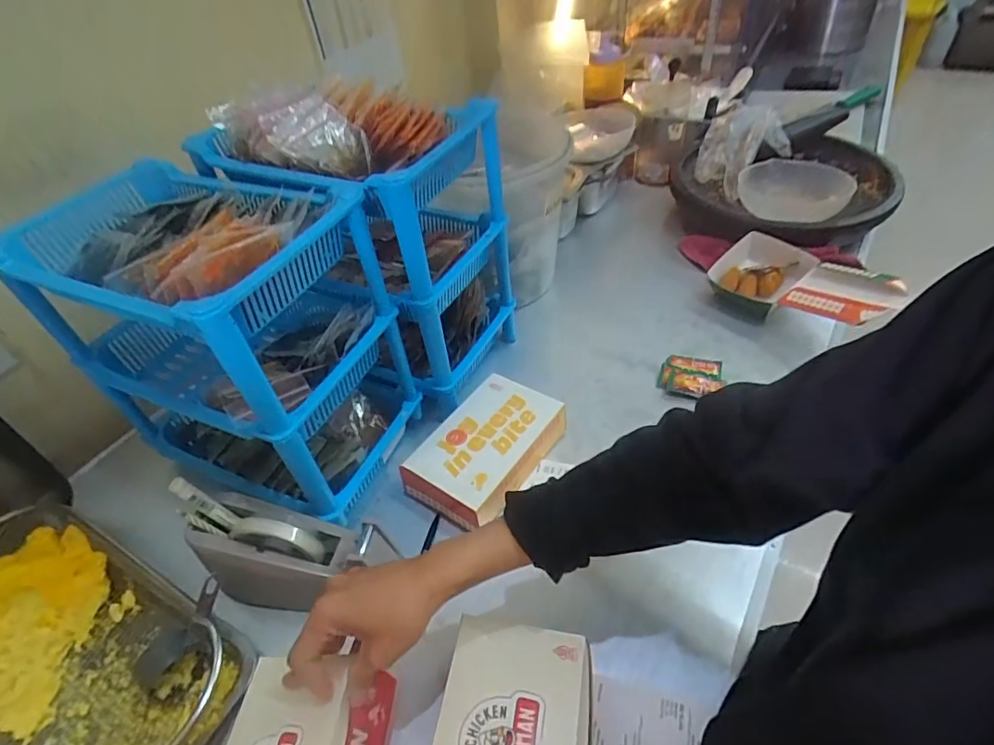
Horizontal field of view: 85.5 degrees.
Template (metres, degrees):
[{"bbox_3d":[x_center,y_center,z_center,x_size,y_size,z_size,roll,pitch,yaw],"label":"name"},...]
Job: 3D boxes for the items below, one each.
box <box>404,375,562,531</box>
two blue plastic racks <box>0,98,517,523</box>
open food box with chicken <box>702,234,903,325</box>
[{"bbox_3d":[-0.012,0.092,0.645,0.127,0.062,0.182,24,53,28],"label":"box"},{"bbox_3d":[-0.220,-0.106,0.649,0.321,0.338,0.427,19,51,24],"label":"two blue plastic racks"},{"bbox_3d":[0.438,-0.133,0.766,0.142,0.085,0.241,-27,34,-18],"label":"open food box with chicken"}]

